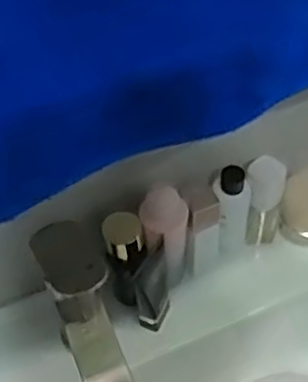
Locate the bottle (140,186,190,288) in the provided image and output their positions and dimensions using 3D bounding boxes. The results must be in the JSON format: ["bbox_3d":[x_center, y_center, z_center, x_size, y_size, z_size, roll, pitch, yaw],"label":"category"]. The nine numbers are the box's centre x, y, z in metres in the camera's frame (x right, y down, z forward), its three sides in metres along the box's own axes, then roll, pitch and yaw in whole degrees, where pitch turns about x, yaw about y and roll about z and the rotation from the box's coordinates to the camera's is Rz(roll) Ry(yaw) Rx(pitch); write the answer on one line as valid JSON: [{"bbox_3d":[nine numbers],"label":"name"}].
[{"bbox_3d":[0.014,0.053,0.654,0.044,0.137,0.034,-5,52,0],"label":"bottle"}]

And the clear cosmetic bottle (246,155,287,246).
[{"bbox_3d":[0.115,0.016,0.690,0.036,0.122,0.030,3,53,6],"label":"clear cosmetic bottle"}]

